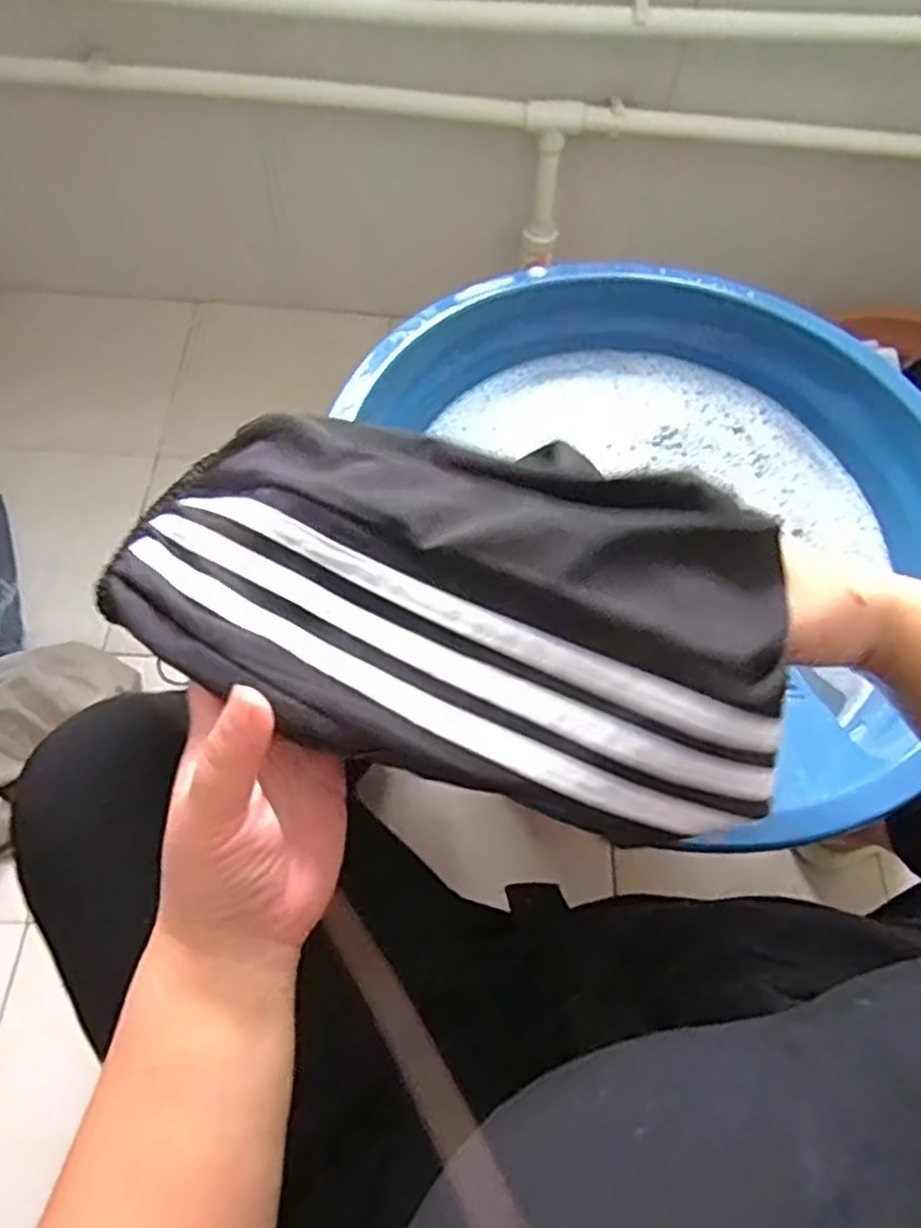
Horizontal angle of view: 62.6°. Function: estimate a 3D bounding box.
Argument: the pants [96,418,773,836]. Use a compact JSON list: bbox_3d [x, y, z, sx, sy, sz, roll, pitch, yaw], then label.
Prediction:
[{"bbox_3d":[-0.005,-0.011,0.299,0.270,0.048,0.139,16,64,4],"label":"pants"}]

